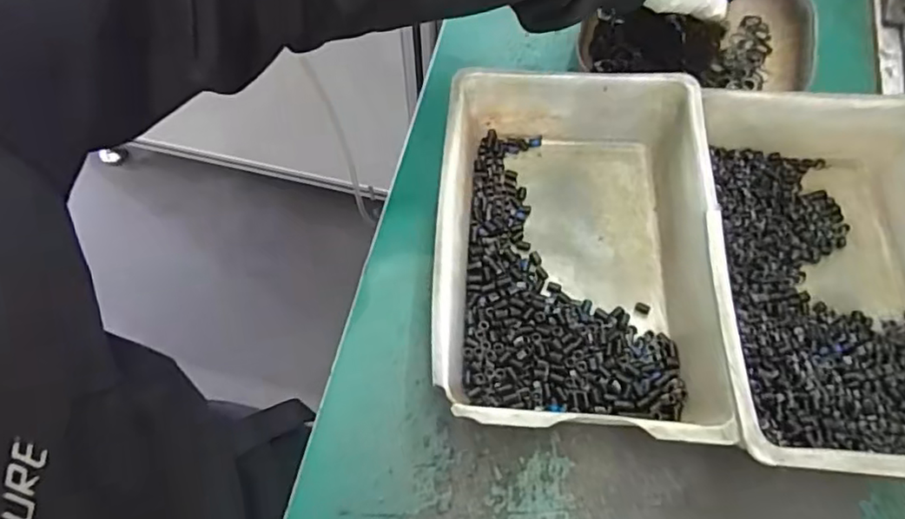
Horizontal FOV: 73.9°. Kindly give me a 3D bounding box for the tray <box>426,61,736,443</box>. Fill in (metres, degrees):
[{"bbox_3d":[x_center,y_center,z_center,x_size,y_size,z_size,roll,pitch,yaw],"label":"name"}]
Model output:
[{"bbox_3d":[0.064,-0.008,0.326,0.138,0.052,0.198,5,65,2],"label":"tray"}]

